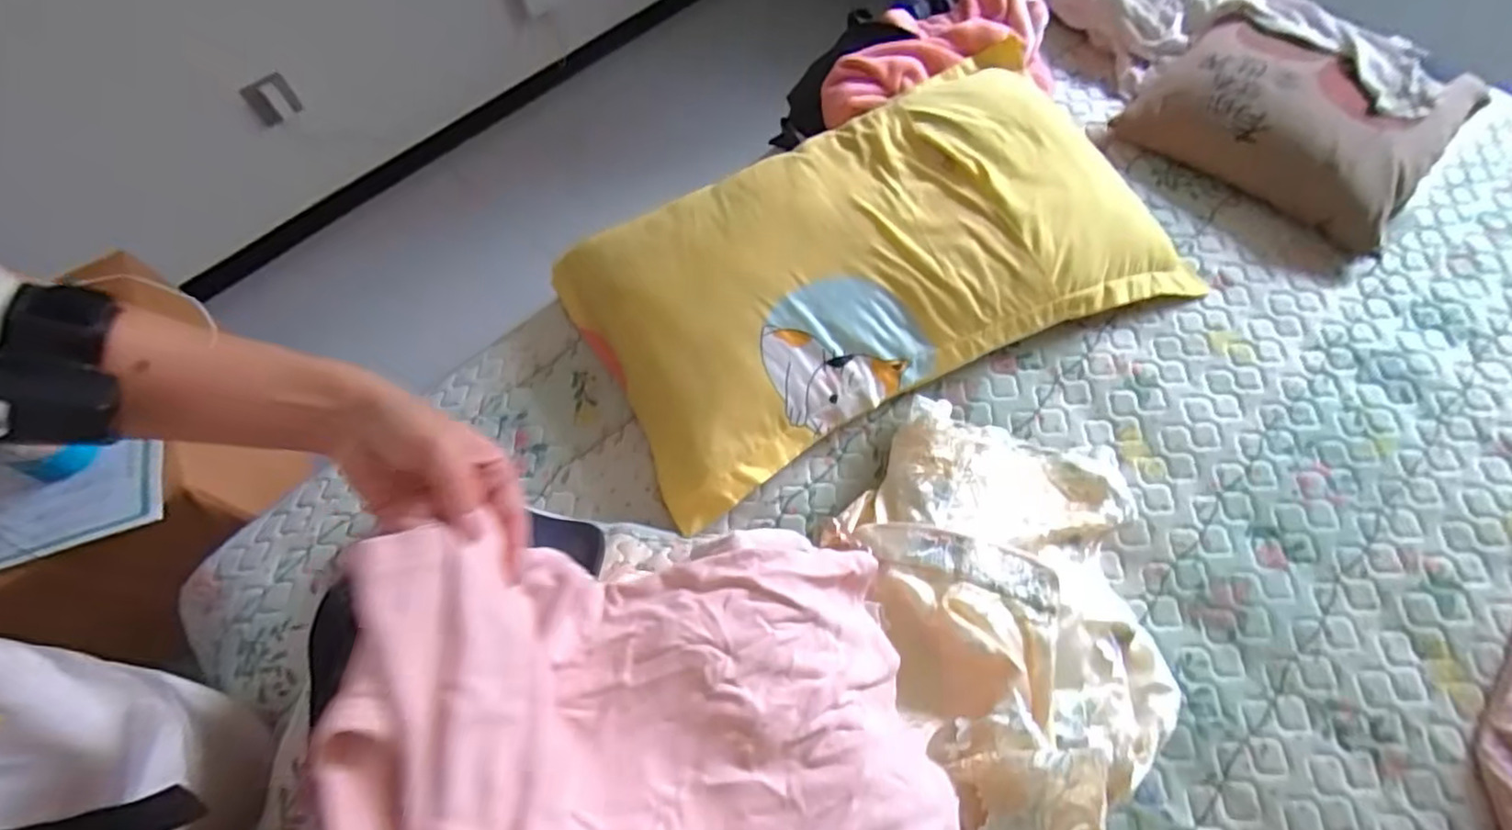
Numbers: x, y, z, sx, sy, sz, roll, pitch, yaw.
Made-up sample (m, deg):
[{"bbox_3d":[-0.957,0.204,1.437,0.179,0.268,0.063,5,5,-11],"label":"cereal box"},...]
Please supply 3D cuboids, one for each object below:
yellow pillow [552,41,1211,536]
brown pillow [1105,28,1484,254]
[{"bbox_3d":[0.139,-0.192,0.803,0.682,0.128,0.387,-25,64,-12],"label":"yellow pillow"},{"bbox_3d":[0.741,-0.418,0.920,0.366,0.110,0.306,34,68,18],"label":"brown pillow"}]

